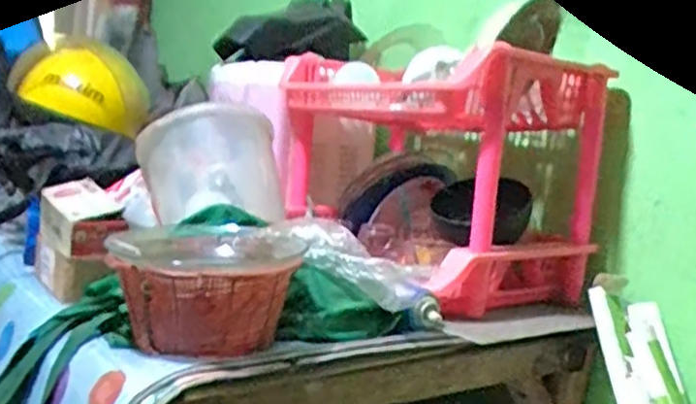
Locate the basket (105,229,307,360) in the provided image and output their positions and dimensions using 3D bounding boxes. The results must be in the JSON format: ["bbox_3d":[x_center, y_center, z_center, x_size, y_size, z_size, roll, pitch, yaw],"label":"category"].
[{"bbox_3d":[-0.153,0.097,0.745,0.189,0.112,0.177,3,4,-13],"label":"basket"}]

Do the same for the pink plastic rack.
[{"bbox_3d":[0.135,-0.044,1.120,0.336,0.351,0.432,2,5,-35],"label":"pink plastic rack"}]

